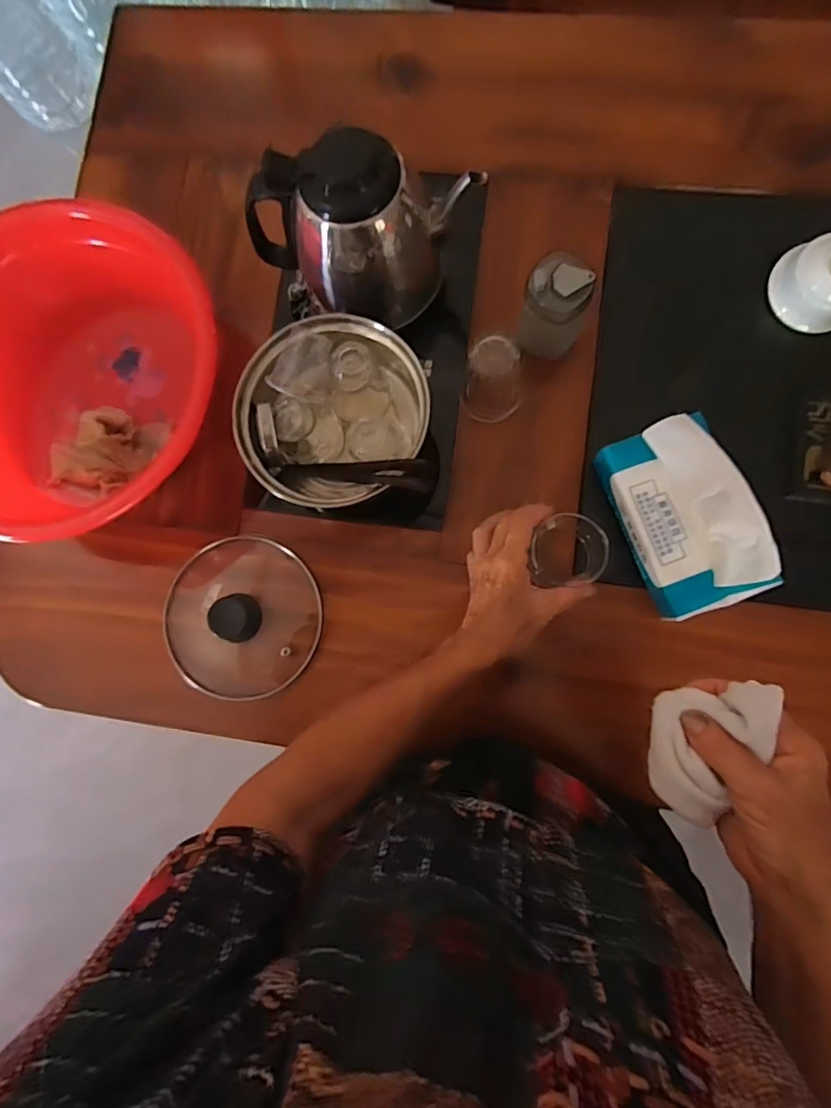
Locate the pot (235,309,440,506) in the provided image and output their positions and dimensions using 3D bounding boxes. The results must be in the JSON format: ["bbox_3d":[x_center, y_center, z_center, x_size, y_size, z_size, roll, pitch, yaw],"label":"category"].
[{"bbox_3d":[-0.069,-0.117,0.492,0.161,0.081,0.162,-1,83,5],"label":"pot"}]

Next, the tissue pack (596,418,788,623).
[{"bbox_3d":[0.219,-0.030,0.464,0.080,0.100,0.156,-21,82,2],"label":"tissue pack"}]

